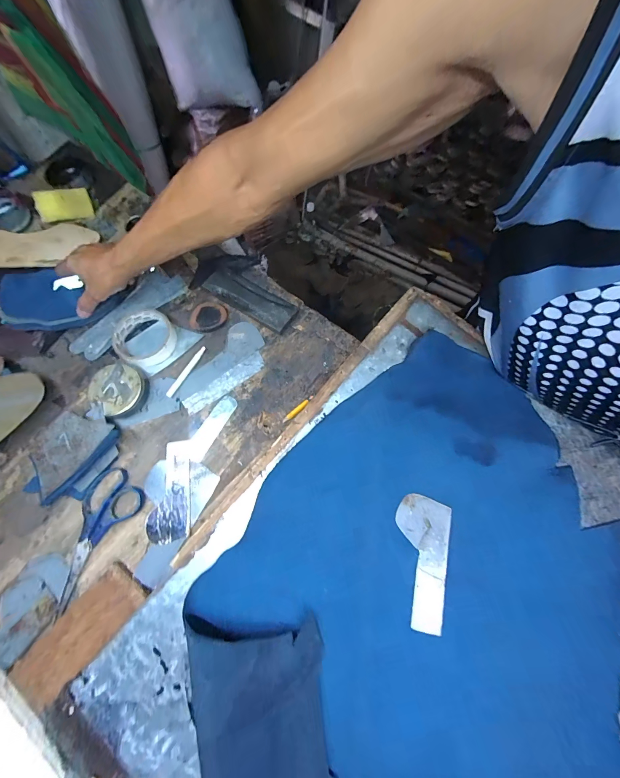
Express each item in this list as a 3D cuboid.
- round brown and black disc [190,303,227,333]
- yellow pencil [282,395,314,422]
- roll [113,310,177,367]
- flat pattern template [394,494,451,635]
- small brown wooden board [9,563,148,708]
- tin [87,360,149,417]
[{"bbox_3d":[-0.159,-0.112,0.489,0.059,0.013,0.052,-12,71,-13],"label":"round brown and black disc"},{"bbox_3d":[-0.017,0.028,0.444,0.054,0.013,0.011,-39,79,-20],"label":"yellow pencil"},{"bbox_3d":[-0.246,-0.077,0.469,0.084,0.022,0.086,3,68,-8],"label":"roll"},{"bbox_3d":[0.129,0.200,0.369,0.060,0.006,0.139,10,74,12],"label":"flat pattern template"},{"bbox_3d":[-0.257,0.273,0.351,0.059,0.010,0.136,43,69,9],"label":"small brown wooden board"},{"bbox_3d":[-0.270,0.000,0.444,0.068,0.026,0.067,3,68,-8],"label":"tin"}]

